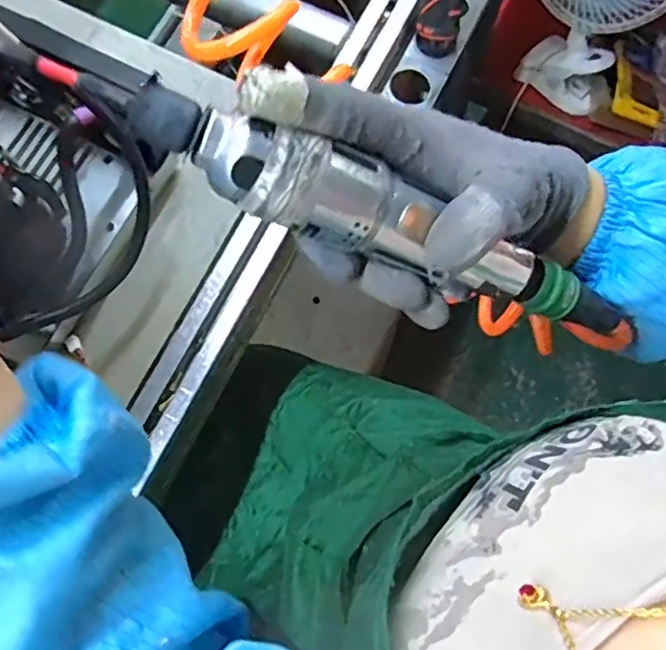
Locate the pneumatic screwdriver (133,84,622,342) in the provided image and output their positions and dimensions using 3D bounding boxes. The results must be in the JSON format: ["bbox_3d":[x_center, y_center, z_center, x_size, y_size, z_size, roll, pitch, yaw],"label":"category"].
[{"bbox_3d":[0.039,-0.037,0.273,0.248,0.029,0.033,20,74,-24],"label":"pneumatic screwdriver"}]

